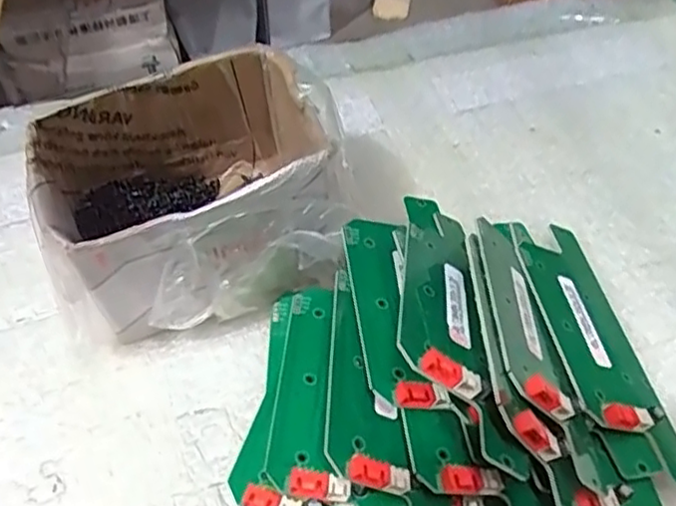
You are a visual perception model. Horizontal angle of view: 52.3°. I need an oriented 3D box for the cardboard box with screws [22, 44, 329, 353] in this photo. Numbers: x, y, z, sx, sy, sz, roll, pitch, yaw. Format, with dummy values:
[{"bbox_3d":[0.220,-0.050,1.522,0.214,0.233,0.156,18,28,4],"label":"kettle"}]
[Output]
[{"bbox_3d":[-0.067,-0.028,0.326,0.133,0.072,0.105,-27,58,-19],"label":"cardboard box with screws"}]

